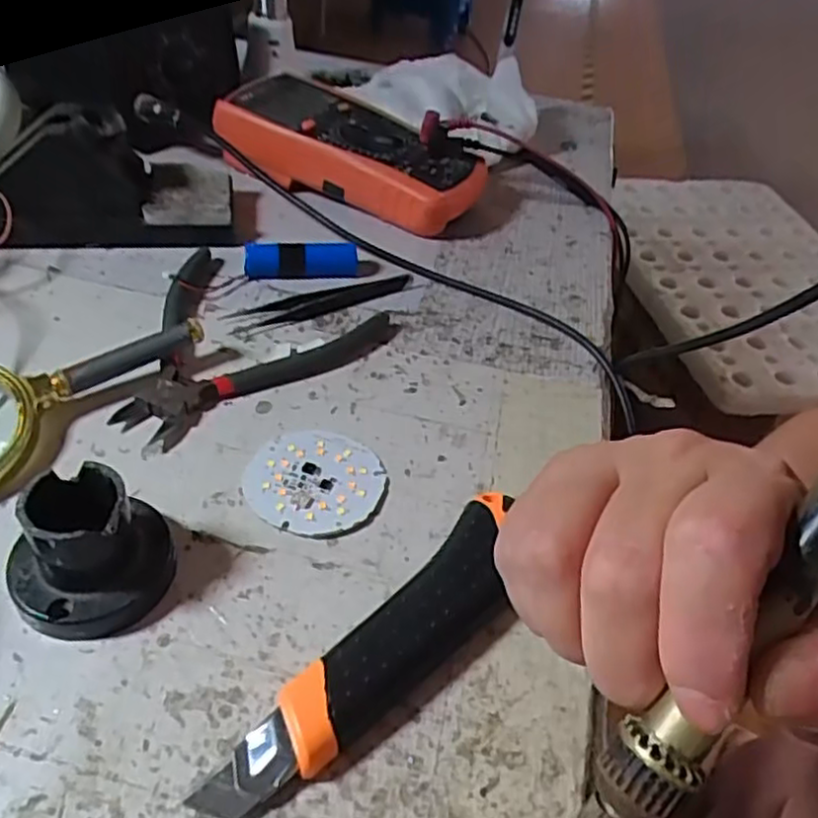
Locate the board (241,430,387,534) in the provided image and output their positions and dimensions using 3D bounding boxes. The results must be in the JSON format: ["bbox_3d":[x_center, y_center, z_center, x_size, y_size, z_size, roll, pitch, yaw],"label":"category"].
[{"bbox_3d":[-0.042,0.031,0.318,0.060,0.004,0.057,4,44,-4],"label":"board"}]

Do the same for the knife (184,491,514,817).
[{"bbox_3d":[-0.005,0.085,0.256,0.037,0.018,0.151,34,50,25],"label":"knife"}]

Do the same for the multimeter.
[{"bbox_3d":[-0.037,-0.180,0.500,0.179,0.050,0.086,24,46,17],"label":"multimeter"}]

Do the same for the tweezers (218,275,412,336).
[{"bbox_3d":[-0.048,-0.061,0.405,0.111,0.007,0.017,-16,48,-22],"label":"tweezers"}]

